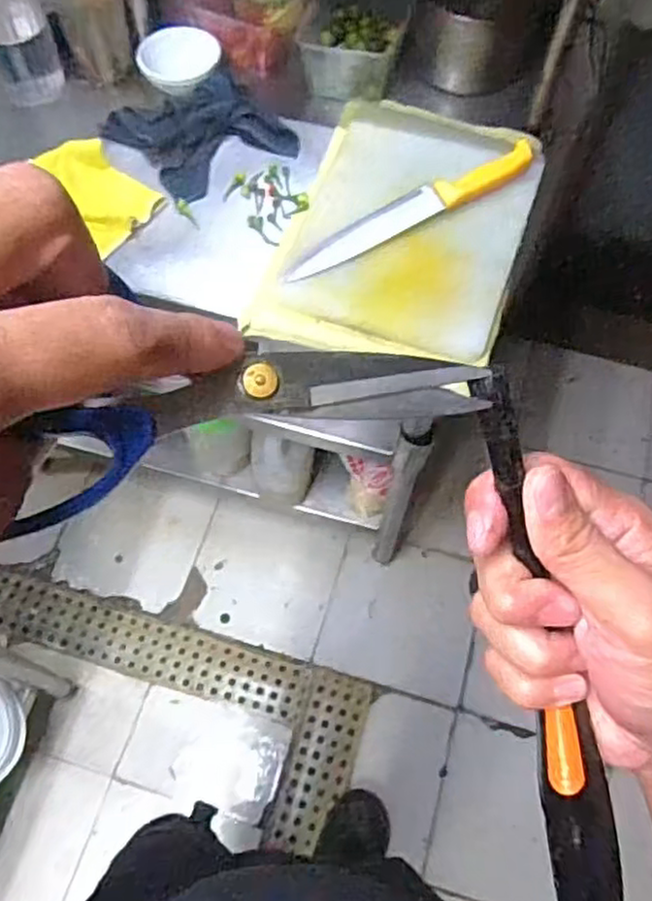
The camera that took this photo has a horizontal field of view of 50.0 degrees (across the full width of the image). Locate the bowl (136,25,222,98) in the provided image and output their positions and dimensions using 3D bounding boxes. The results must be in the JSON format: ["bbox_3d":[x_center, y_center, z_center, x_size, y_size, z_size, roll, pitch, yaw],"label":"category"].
[{"bbox_3d":[-0.177,-0.477,0.848,0.086,0.034,0.086,0,64,-1],"label":"bowl"}]

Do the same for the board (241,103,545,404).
[{"bbox_3d":[0.088,-0.247,0.762,0.244,0.022,0.345,15,69,11],"label":"board"}]

